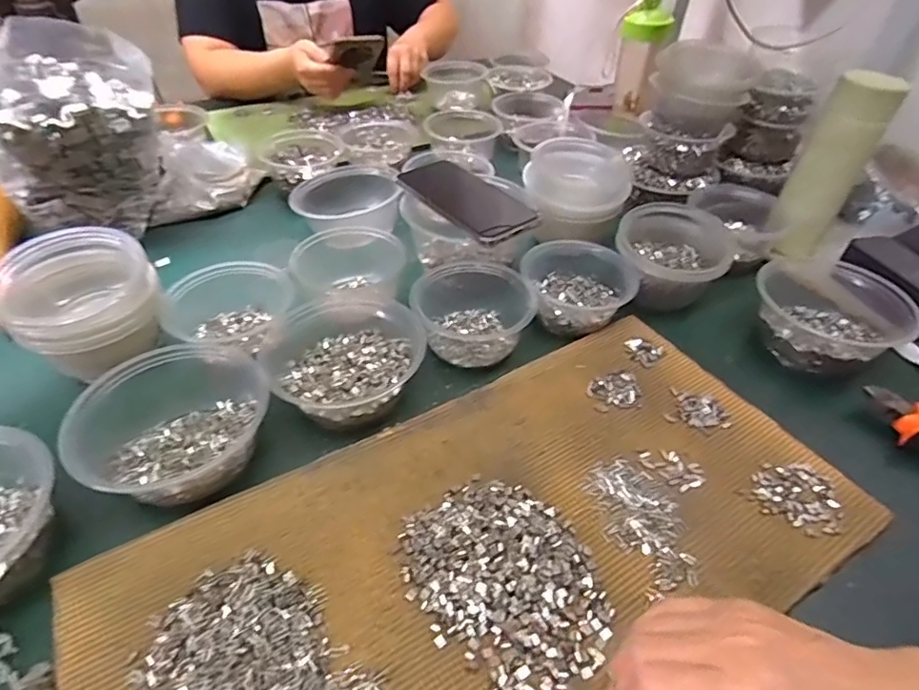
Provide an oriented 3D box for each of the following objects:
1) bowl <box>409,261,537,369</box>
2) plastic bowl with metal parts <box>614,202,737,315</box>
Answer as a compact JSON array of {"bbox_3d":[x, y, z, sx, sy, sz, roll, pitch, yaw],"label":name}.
[{"bbox_3d":[0.012,-0.034,0.514,0.100,0.064,0.108,2,43,-2],"label":"bowl"},{"bbox_3d":[0.223,-0.094,0.581,0.107,0.073,0.110,2,43,-2],"label":"plastic bowl with metal parts"}]

